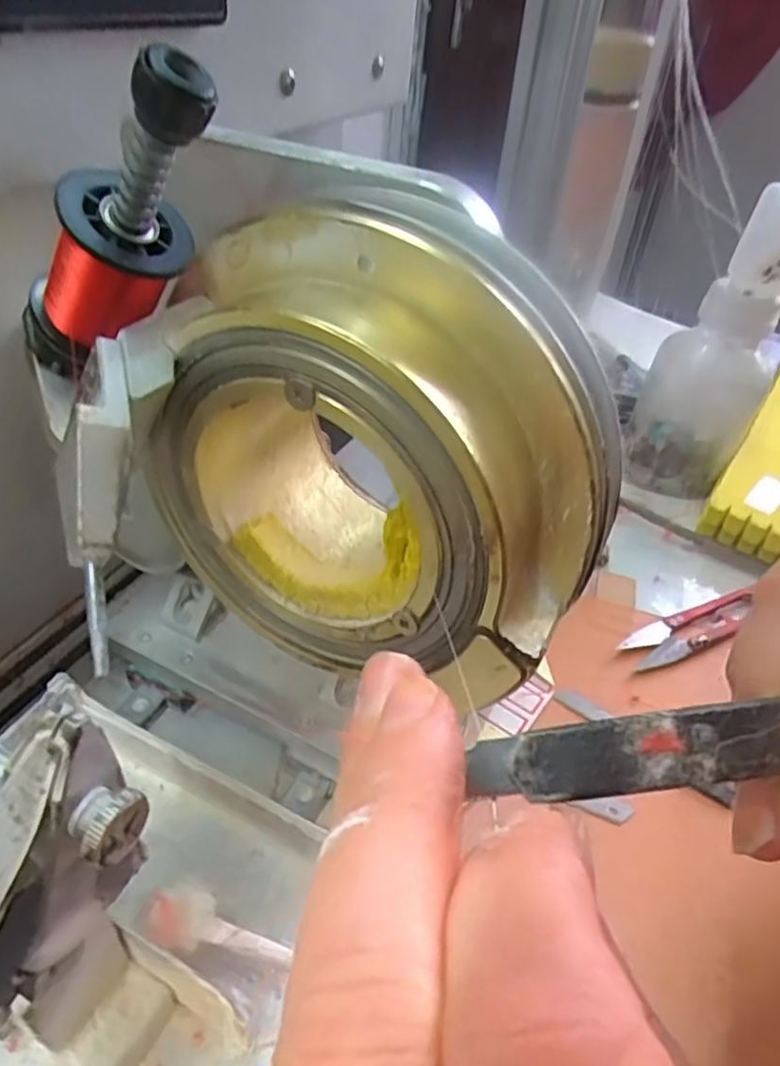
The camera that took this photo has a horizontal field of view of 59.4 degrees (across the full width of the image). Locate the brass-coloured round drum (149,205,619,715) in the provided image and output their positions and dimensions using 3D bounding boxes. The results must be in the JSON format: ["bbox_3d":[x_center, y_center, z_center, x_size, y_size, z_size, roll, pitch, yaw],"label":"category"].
[{"bbox_3d":[-0.004,-0.014,0.155,0.103,0.096,0.035,21,43,17],"label":"brass-coloured round drum"}]

